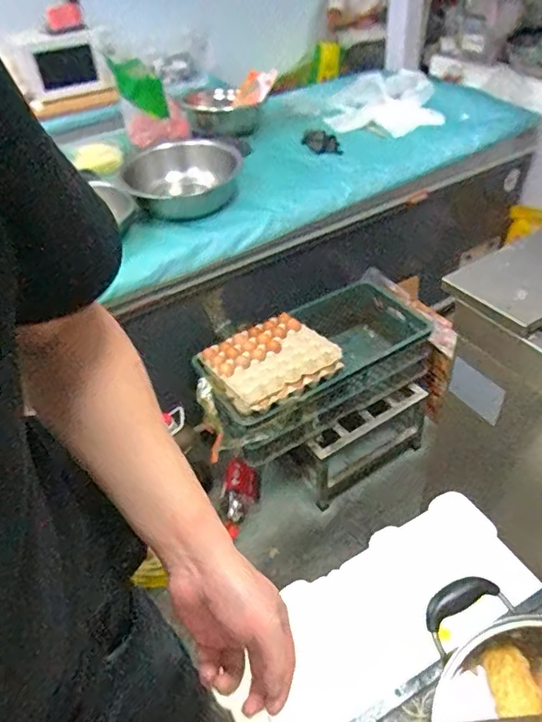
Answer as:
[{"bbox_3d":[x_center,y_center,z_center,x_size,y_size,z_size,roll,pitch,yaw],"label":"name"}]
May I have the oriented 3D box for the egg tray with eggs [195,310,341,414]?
[{"bbox_3d":[-0.009,-0.012,1.387,0.306,0.056,0.288,-26,46,-20],"label":"egg tray with eggs"}]

